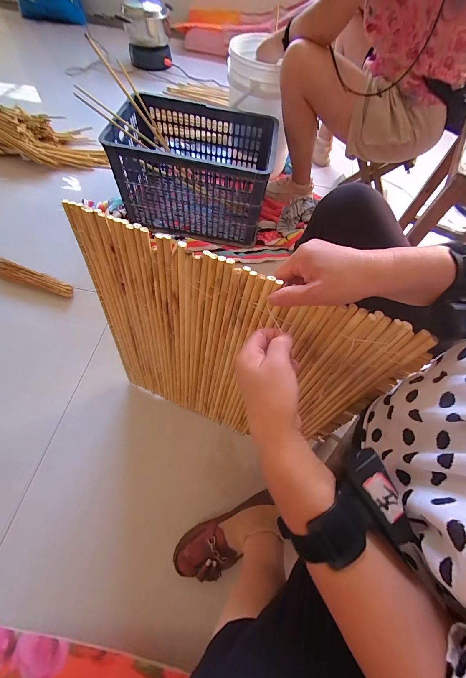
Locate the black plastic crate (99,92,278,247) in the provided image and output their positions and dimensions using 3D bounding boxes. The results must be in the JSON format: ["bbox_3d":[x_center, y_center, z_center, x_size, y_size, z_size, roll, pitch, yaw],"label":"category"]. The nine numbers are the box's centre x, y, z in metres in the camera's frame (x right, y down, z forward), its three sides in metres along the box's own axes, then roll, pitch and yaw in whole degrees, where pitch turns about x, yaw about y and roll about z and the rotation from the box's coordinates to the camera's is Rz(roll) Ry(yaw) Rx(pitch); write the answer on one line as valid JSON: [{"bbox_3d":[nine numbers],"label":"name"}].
[{"bbox_3d":[-0.118,-0.585,0.890,0.478,0.276,0.362,9,62,0],"label":"black plastic crate"}]

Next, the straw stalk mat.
[{"bbox_3d":[-0.023,0.057,0.464,0.471,0.470,0.015,21,53,7],"label":"straw stalk mat"}]

